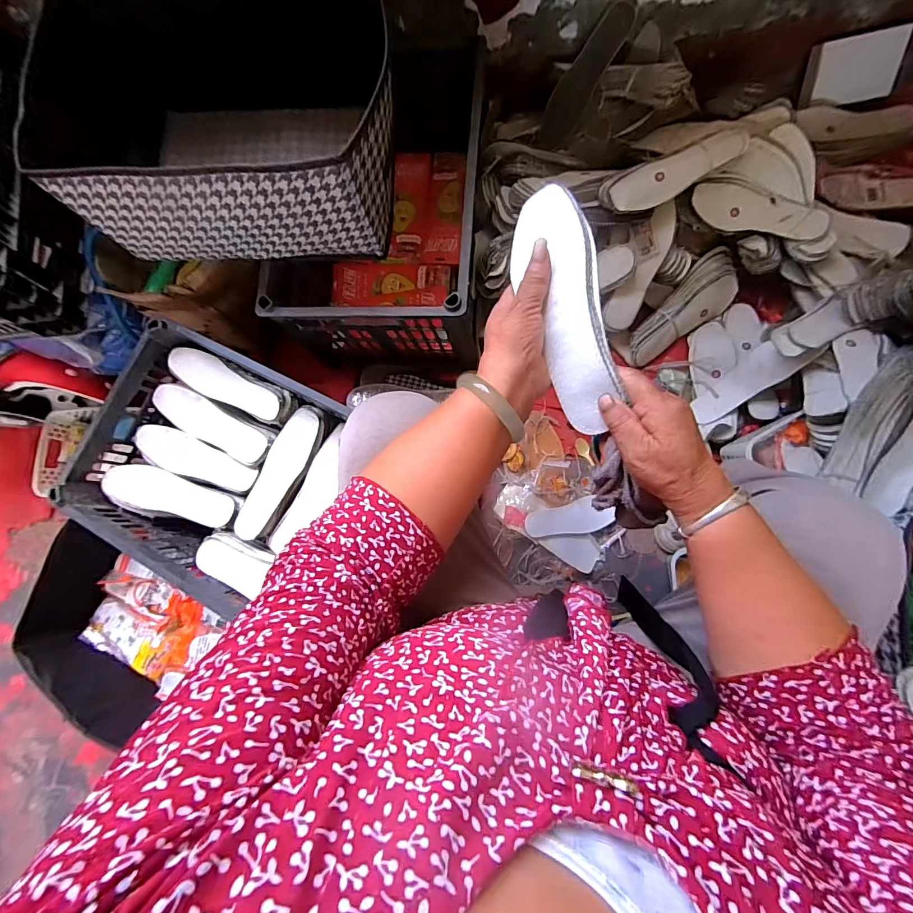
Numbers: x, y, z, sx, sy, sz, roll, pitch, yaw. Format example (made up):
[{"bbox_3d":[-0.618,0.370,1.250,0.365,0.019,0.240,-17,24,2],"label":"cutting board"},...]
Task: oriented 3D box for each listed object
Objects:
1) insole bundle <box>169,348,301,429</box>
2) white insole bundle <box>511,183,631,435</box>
[{"bbox_3d":[-0.379,-0.119,0.698,0.223,0.038,0.067,23,85,8],"label":"insole bundle"},{"bbox_3d":[0.089,-0.128,0.353,0.069,0.020,0.212,-15,84,46],"label":"white insole bundle"}]

